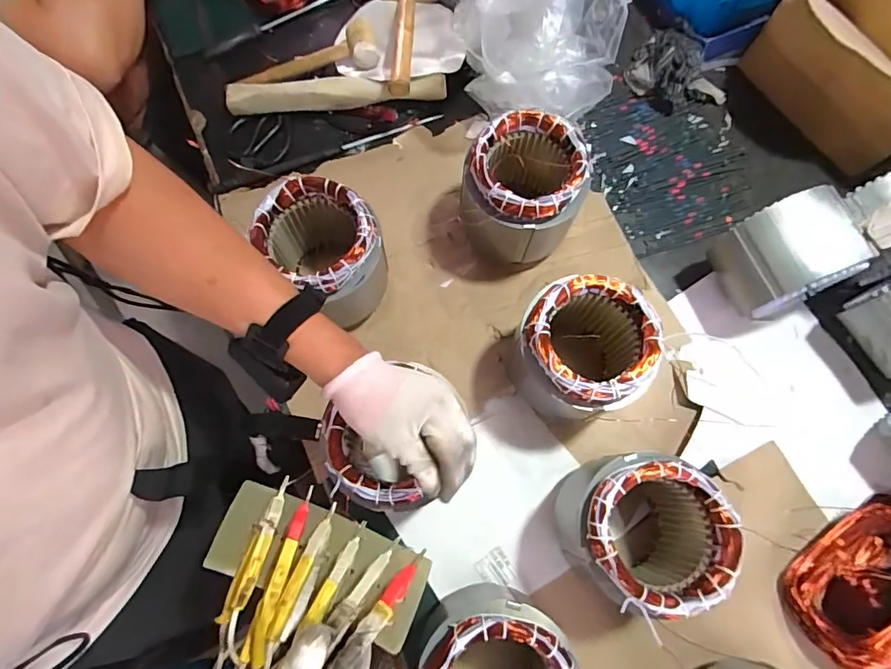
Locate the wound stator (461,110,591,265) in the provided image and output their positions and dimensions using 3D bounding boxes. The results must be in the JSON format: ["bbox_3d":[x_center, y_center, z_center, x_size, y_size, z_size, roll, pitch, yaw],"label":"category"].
[{"bbox_3d":[0.099,-0.182,0.667,0.137,0.164,0.133,0,74,1],"label":"wound stator"}]

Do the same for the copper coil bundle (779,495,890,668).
[{"bbox_3d":[0.521,0.300,0.581,0.228,0.069,0.202,-3,74,-2],"label":"copper coil bundle"}]

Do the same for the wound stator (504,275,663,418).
[{"bbox_3d":[0.158,0.019,0.609,0.141,0.170,0.145,0,73,-1],"label":"wound stator"}]

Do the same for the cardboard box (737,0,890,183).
[{"bbox_3d":[0.603,-0.387,0.738,0.148,0.136,0.281,-40,78,-11],"label":"cardboard box"}]

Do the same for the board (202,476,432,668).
[{"bbox_3d":[-0.114,0.207,0.395,0.171,0.044,0.128,22,74,6],"label":"board"}]

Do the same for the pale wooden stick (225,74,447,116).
[{"bbox_3d":[-0.170,-0.375,0.780,0.334,0.043,0.035,-4,74,-2],"label":"pale wooden stick"}]

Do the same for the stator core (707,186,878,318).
[{"bbox_3d":[0.458,-0.106,0.665,0.158,0.141,0.114,-21,75,-7],"label":"stator core"}]

